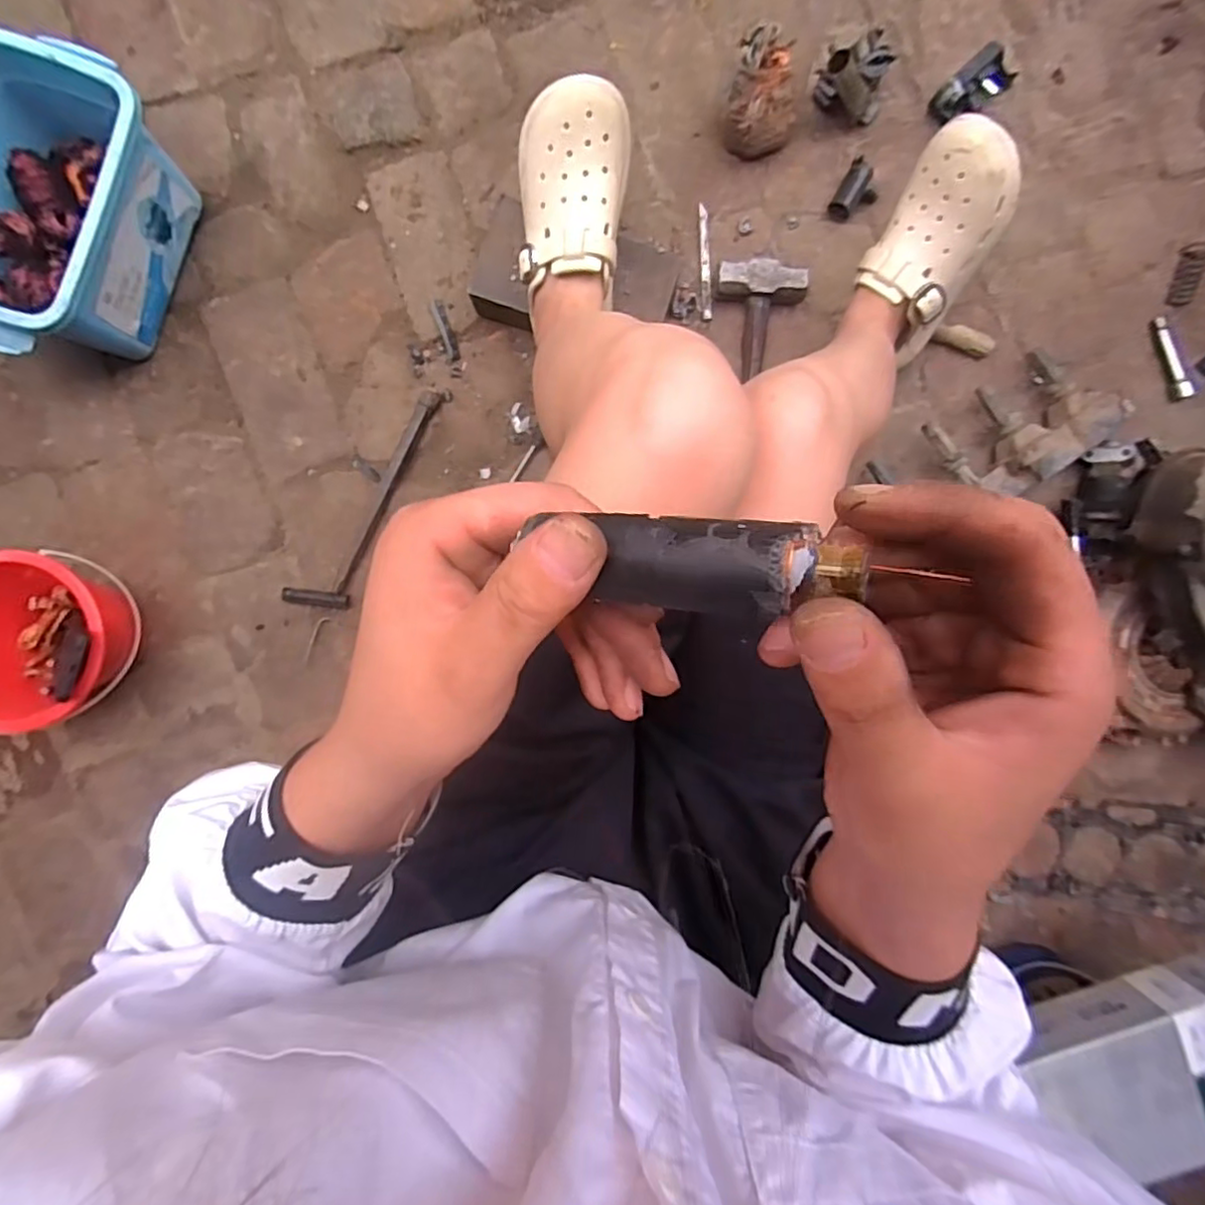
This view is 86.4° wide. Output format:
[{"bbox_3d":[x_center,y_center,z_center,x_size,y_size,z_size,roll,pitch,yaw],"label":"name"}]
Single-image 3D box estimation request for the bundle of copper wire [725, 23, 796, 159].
[{"bbox_3d":[0.179,-0.562,0.727,0.085,0.107,0.058,7,91,-1],"label":"bundle of copper wire"}]

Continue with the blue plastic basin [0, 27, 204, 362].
[{"bbox_3d":[-0.571,-0.401,0.687,0.183,0.166,0.295,19,91,-1],"label":"blue plastic basin"}]

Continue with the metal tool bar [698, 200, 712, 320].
[{"bbox_3d":[0.126,-0.414,0.781,0.013,0.006,0.136,-2,92,-1],"label":"metal tool bar"}]

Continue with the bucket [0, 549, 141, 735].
[{"bbox_3d":[-0.621,0.036,0.722,0.167,0.139,0.181,0,91,-1],"label":"bucket"}]

